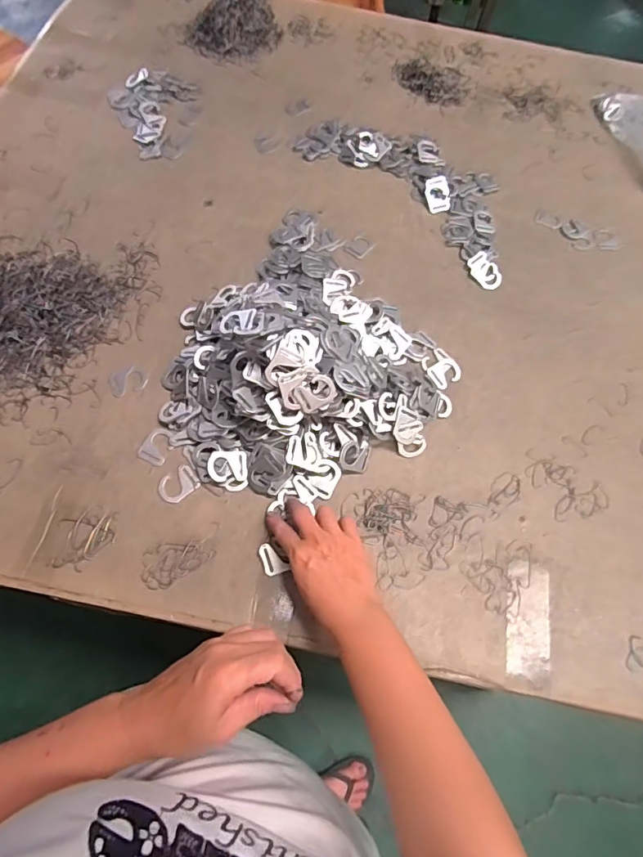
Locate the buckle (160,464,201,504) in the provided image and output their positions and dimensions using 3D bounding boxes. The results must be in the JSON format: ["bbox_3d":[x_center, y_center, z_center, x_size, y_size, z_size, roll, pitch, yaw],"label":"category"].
[{"bbox_3d":[-0.166,0.065,0.559,0.043,0.004,0.035,-36,71,-18],"label":"buckle"}]

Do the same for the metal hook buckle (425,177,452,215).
[{"bbox_3d":[0.190,-0.381,0.785,0.038,0.007,0.062,-13,84,5],"label":"metal hook buckle"}]

